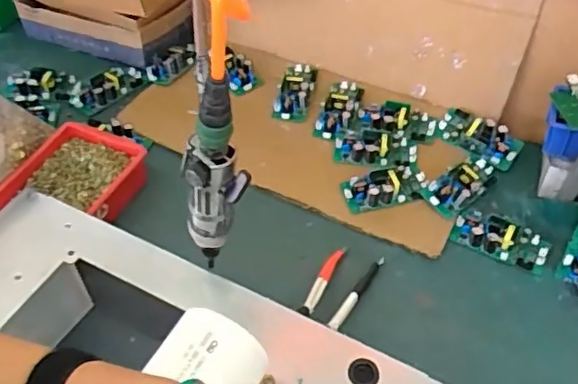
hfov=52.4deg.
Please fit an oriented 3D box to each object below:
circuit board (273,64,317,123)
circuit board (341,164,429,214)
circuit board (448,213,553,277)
[{"bbox_3d":[0.009,-0.159,0.922,0.051,0.029,0.110,9,51,9],"label":"circuit board"},{"bbox_3d":[0.133,-0.010,0.795,0.118,0.028,0.055,-15,51,-11],"label":"circuit board"},{"bbox_3d":[0.269,0.056,0.743,0.119,0.022,0.053,22,54,19],"label":"circuit board"}]

